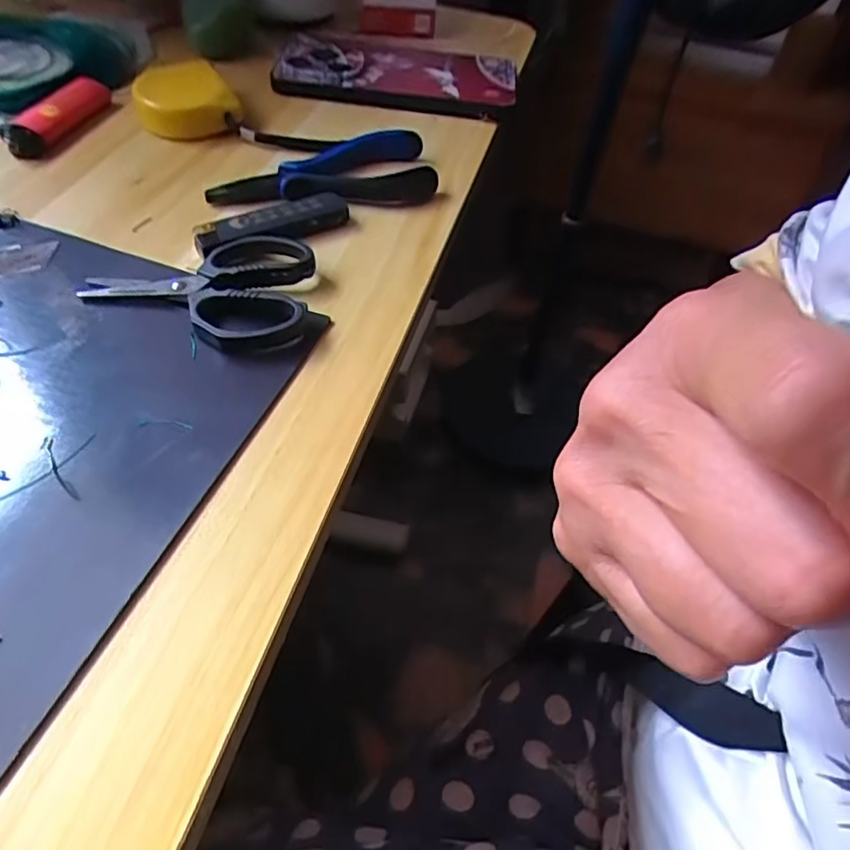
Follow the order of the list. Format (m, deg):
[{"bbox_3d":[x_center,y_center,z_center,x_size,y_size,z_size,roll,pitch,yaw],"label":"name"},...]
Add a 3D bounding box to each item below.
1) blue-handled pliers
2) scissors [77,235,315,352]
[{"bbox_3d":[-0.056,-0.138,0.341,0.122,0.014,0.054,-14,52,-15],"label":"blue-handled pliers"},{"bbox_3d":[-0.100,-0.060,0.273,0.097,0.012,0.068,0,50,-4],"label":"scissors"}]

